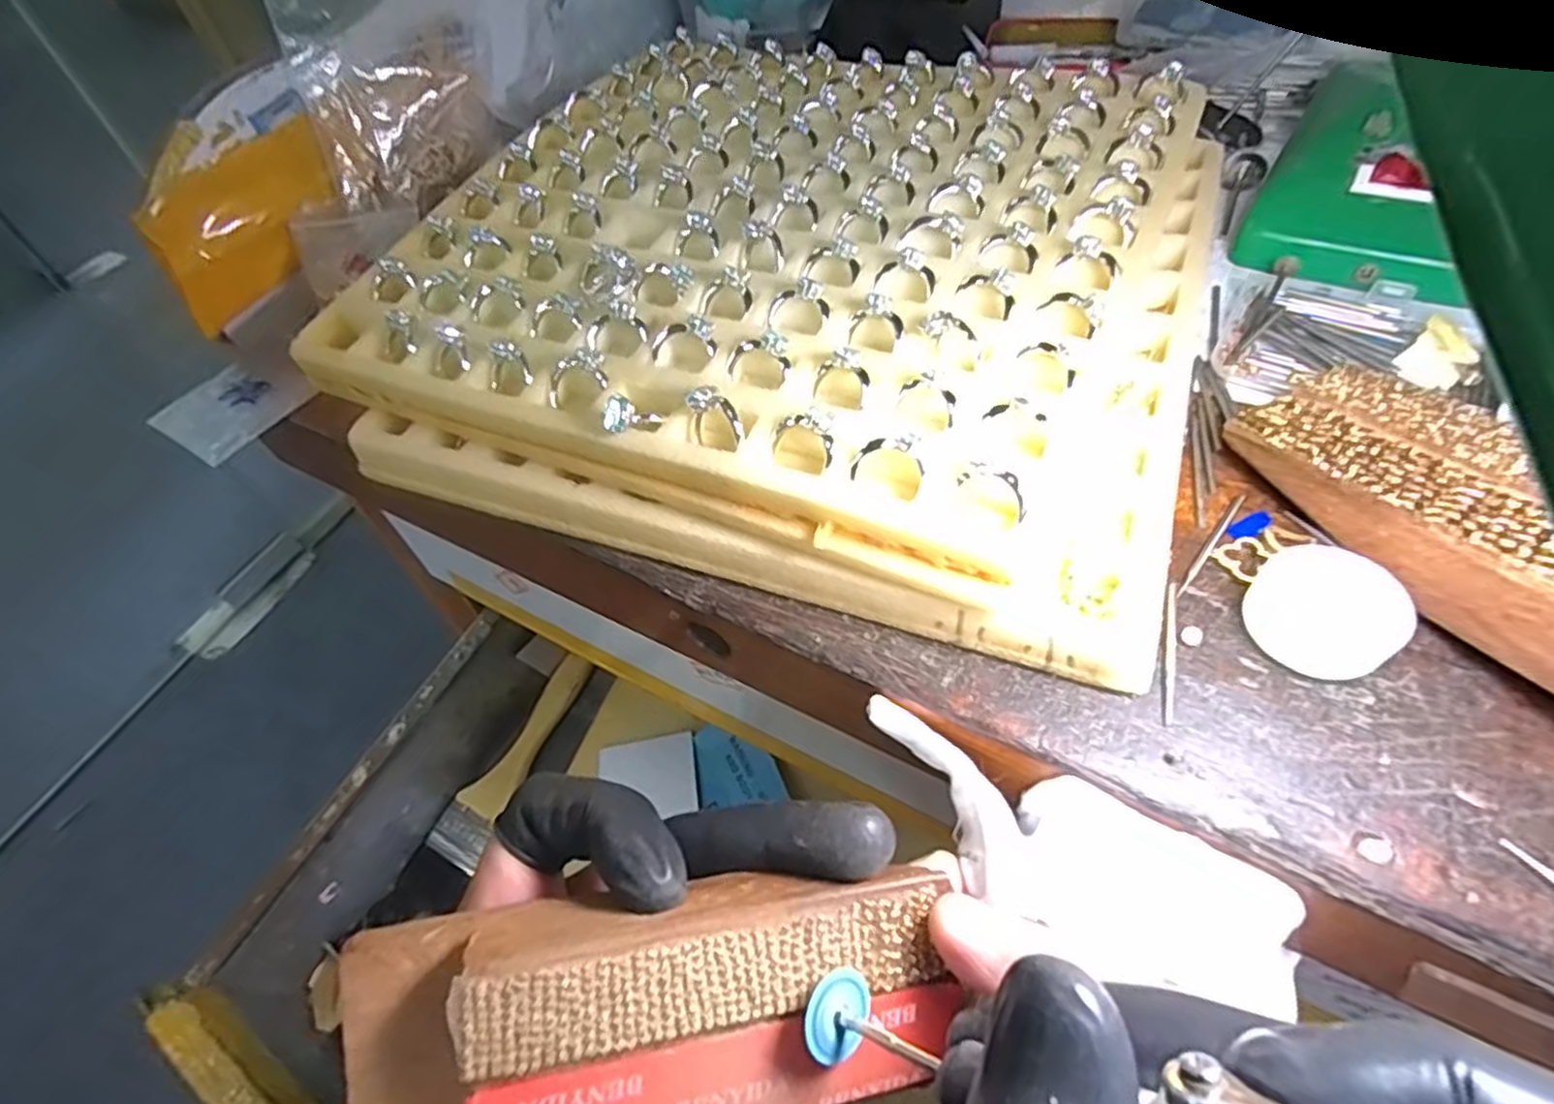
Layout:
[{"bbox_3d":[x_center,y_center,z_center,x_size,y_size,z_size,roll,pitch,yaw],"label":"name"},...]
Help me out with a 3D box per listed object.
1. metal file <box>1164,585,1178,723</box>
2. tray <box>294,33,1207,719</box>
[{"bbox_3d":[0.100,0.025,0.190,0.004,0.004,0.041,12,55,15],"label":"metal file"},{"bbox_3d":[0.006,-0.109,0.277,0.277,0.044,0.254,15,56,17],"label":"tray"}]

